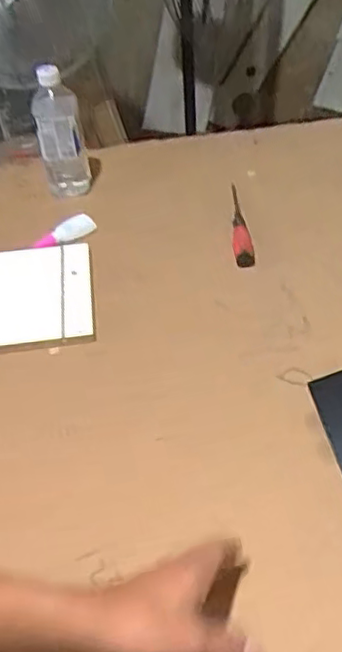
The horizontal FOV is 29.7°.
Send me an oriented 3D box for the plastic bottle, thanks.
[{"bbox_3d":[-0.171,-0.297,0.997,0.067,0.211,0.065,-12,45,-7],"label":"plastic bottle"}]

